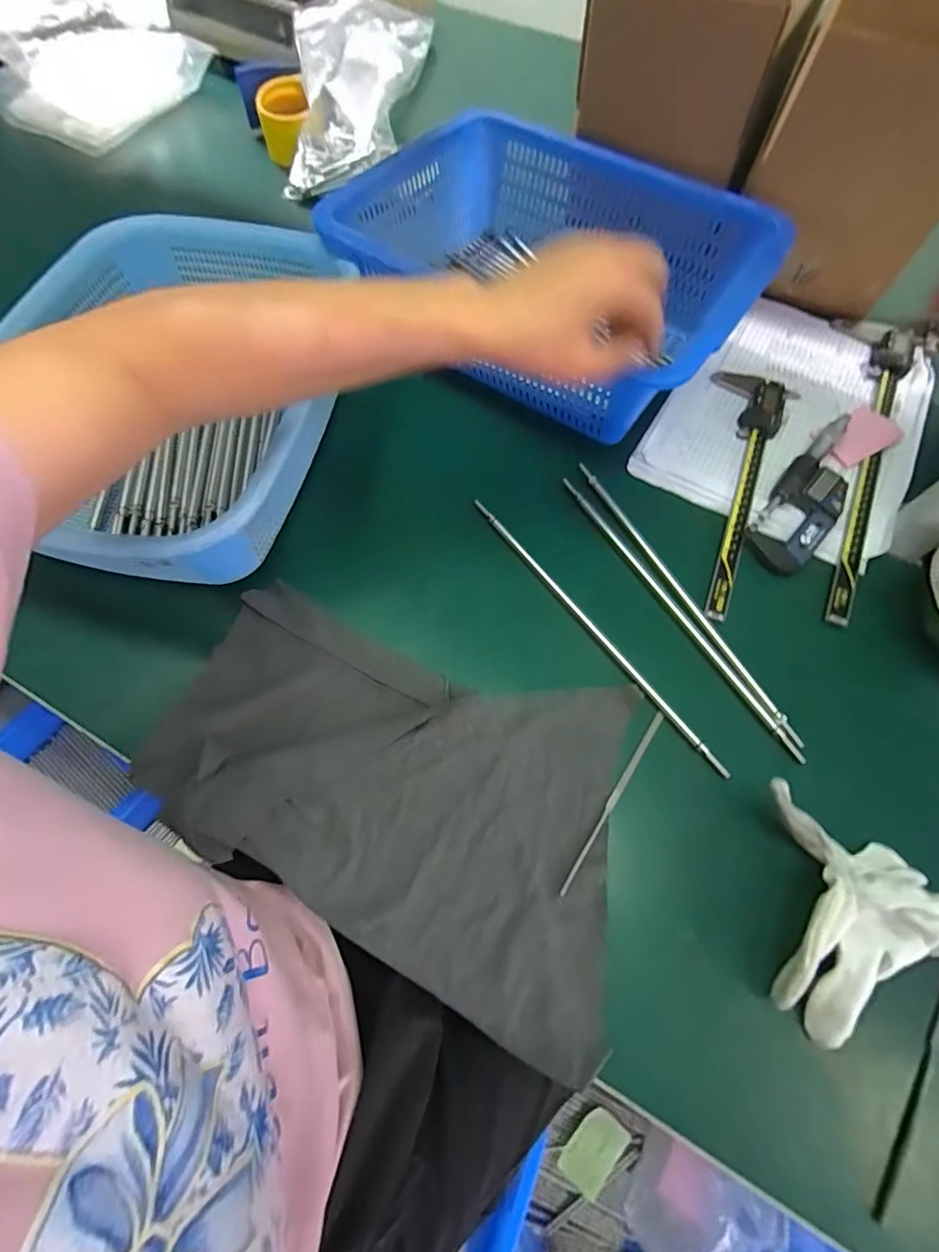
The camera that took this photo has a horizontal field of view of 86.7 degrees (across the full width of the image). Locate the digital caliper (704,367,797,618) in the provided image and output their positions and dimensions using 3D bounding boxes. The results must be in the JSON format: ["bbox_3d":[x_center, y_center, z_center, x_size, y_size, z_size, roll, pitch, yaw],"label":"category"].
[{"bbox_3d":[0.232,-0.128,0.438,0.068,0.010,0.275,22,67,7],"label":"digital caliper"}]

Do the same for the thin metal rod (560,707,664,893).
[{"bbox_3d":[0.095,0.113,0.328,0.006,0.006,0.135,35,69,12],"label":"thin metal rod"}]

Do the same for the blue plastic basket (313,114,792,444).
[{"bbox_3d":[0.083,-0.343,0.483,0.378,0.111,0.234,41,70,14],"label":"blue plastic basket"}]

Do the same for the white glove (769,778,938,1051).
[{"bbox_3d":[0.224,0.163,0.276,0.094,0.049,0.125,9,66,2],"label":"white glove"}]

